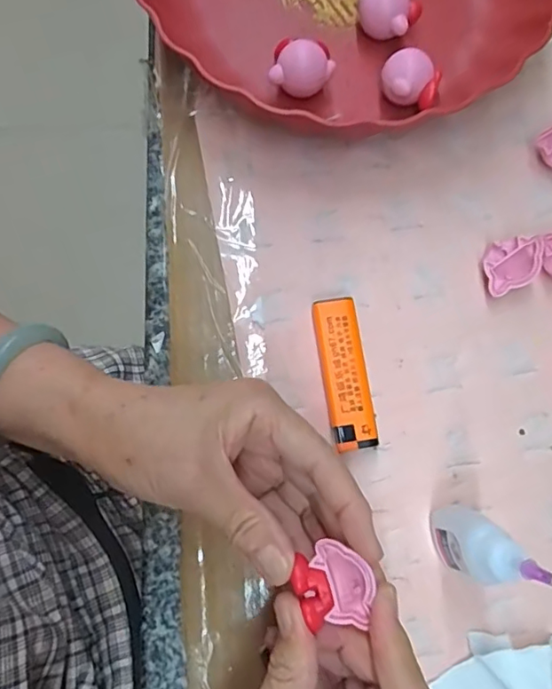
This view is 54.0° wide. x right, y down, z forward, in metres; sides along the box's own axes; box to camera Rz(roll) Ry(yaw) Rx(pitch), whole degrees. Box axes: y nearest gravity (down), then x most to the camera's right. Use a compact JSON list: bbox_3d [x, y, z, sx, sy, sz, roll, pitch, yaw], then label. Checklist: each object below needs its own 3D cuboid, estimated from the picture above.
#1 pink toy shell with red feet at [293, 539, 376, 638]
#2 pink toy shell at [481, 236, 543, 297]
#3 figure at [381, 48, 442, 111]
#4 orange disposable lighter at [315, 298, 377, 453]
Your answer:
[{"bbox_3d":[0.023,0.100,0.222,0.030,0.009,0.032,-13,78,-1],"label":"pink toy shell with red feet"},{"bbox_3d":[0.132,-0.044,0.304,0.031,0.015,0.028,-13,78,-1],"label":"pink toy shell"},{"bbox_3d":[0.077,-0.151,0.314,0.033,0.024,0.025,16,79,5],"label":"figure"},{"bbox_3d":[0.037,0.016,0.288,0.023,0.010,0.079,-9,78,0],"label":"orange disposable lighter"}]

